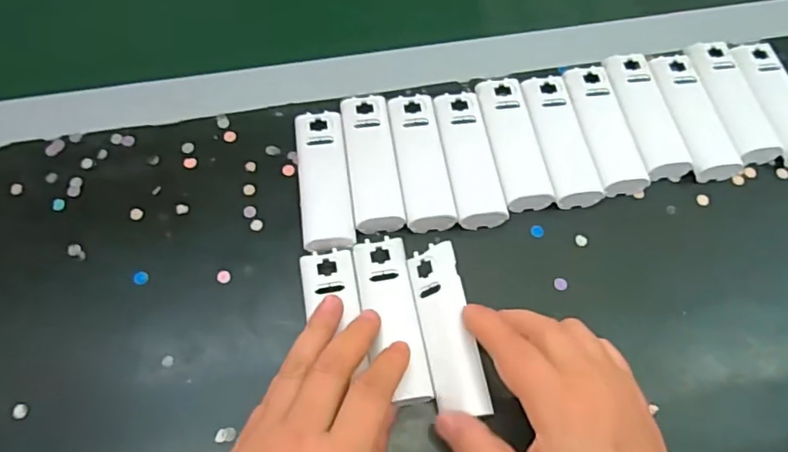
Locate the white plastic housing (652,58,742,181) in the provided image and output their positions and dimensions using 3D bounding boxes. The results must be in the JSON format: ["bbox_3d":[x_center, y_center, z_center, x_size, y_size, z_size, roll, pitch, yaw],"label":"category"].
[{"bbox_3d":[0.214,-0.080,0.422,0.035,0.017,0.103,-9,66,-6],"label":"white plastic housing"}]

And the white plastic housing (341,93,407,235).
[{"bbox_3d":[-0.015,-0.042,0.400,0.032,0.018,0.104,-6,66,-5],"label":"white plastic housing"}]

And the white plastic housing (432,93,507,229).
[{"bbox_3d":[0.051,-0.047,0.403,0.032,0.014,0.102,-6,66,-5],"label":"white plastic housing"}]

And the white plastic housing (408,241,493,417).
[{"bbox_3d":[0.031,0.061,0.343,0.031,0.014,0.100,-22,63,21],"label":"white plastic housing"}]

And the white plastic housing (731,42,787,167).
[{"bbox_3d":[0.279,-0.091,0.425,0.038,0.018,0.103,-5,66,-4],"label":"white plastic housing"}]

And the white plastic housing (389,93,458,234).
[{"bbox_3d":[0.018,-0.045,0.403,0.033,0.015,0.103,-6,66,-5],"label":"white plastic housing"}]

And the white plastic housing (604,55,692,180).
[{"bbox_3d":[0.182,-0.081,0.422,0.035,0.018,0.105,-6,66,-5],"label":"white plastic housing"}]

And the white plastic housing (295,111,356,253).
[{"bbox_3d":[-0.047,-0.031,0.392,0.032,0.013,0.103,-6,66,-5],"label":"white plastic housing"}]

